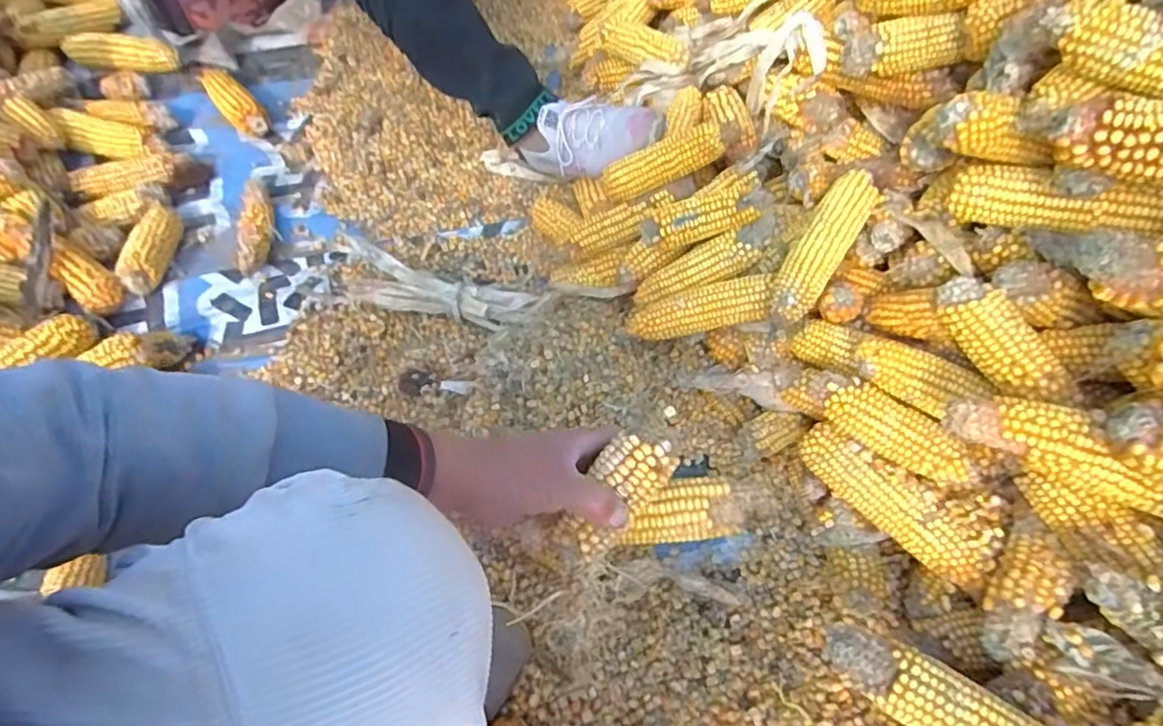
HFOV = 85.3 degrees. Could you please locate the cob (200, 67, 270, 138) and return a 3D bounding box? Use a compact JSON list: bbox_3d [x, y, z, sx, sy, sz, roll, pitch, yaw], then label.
[{"bbox_3d":[-0.524,-0.397,0.950,0.054,0.038,0.174,-32,66,-20],"label":"cob"}]

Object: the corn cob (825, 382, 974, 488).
[{"bbox_3d":[0.277,0.060,0.549,0.131,0.037,0.043,40,65,19],"label":"corn cob"}]

